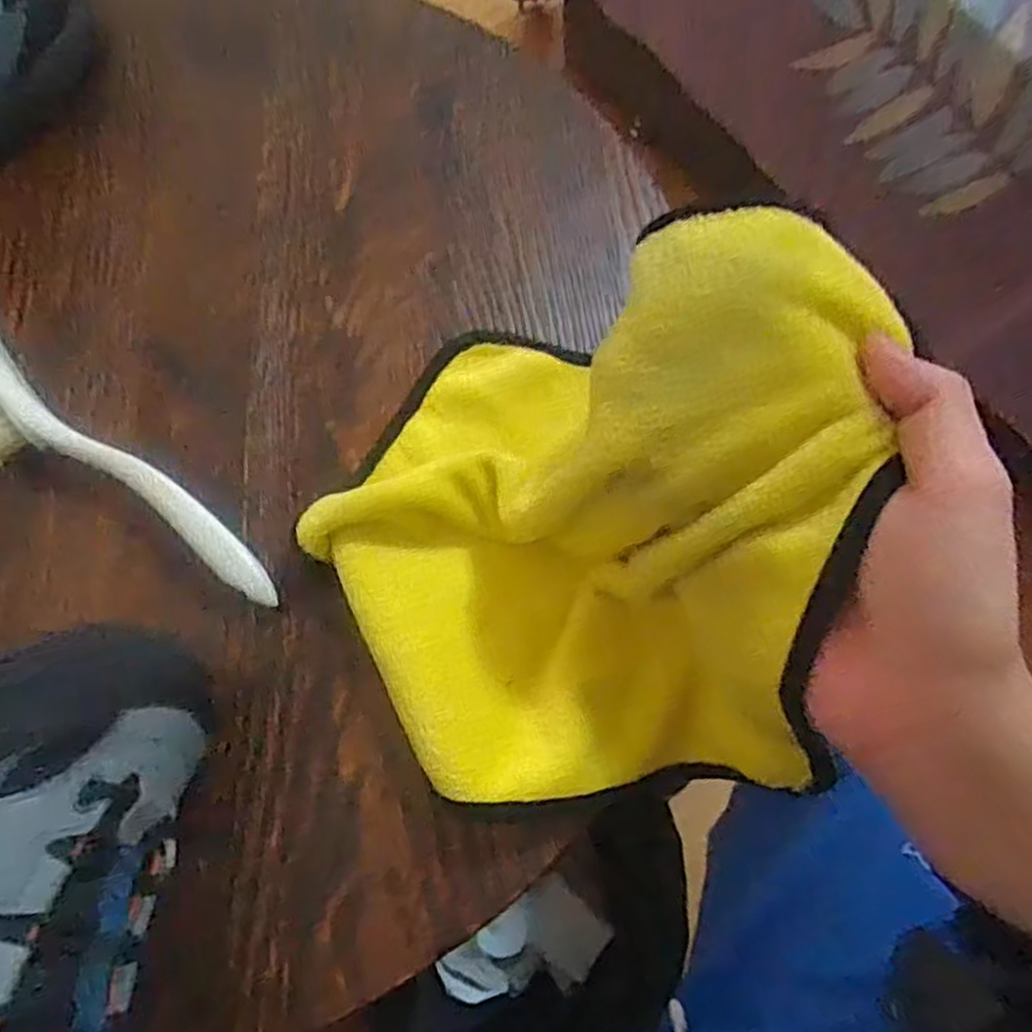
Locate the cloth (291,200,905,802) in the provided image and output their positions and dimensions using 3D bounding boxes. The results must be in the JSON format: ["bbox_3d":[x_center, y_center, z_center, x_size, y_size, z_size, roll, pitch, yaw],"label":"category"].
[{"bbox_3d":[0.020,-0.003,0.292,0.187,0.140,0.201,0,70,-1],"label":"cloth"}]

